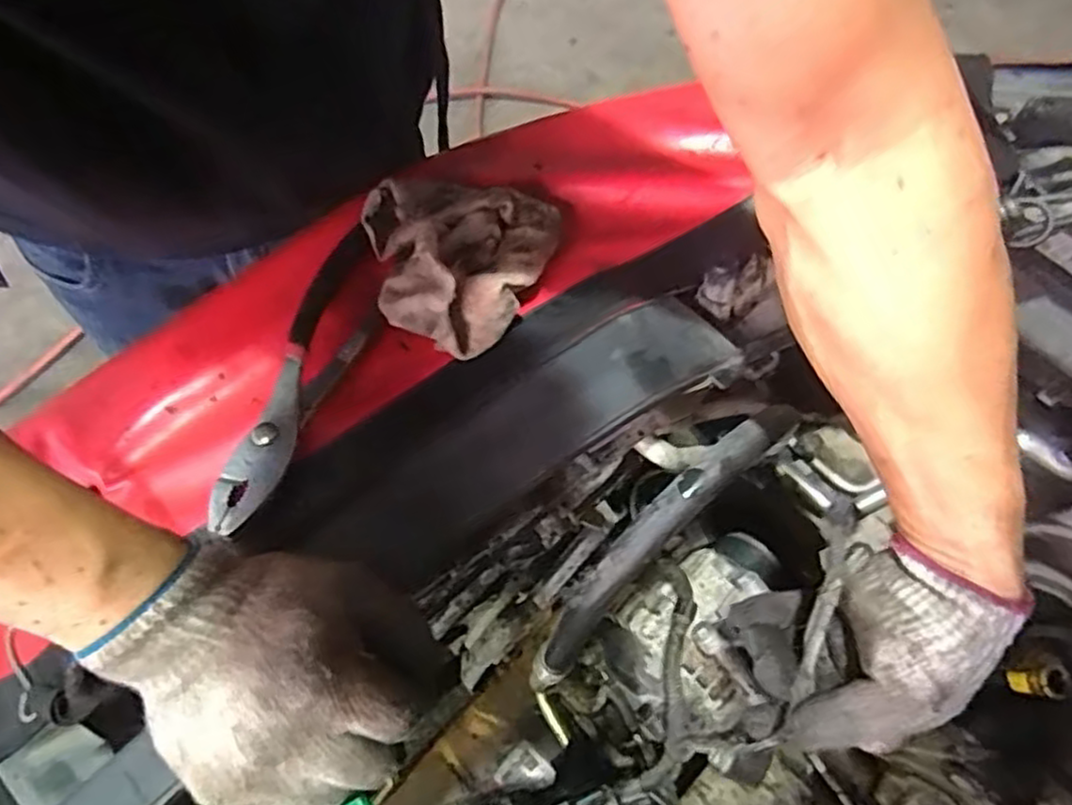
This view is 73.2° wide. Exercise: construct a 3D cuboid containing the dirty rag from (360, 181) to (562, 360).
[{"bbox_3d":[-0.055,-0.101,0.445,0.128,0.043,0.134,24,68,8],"label":"dirty rag"}]

